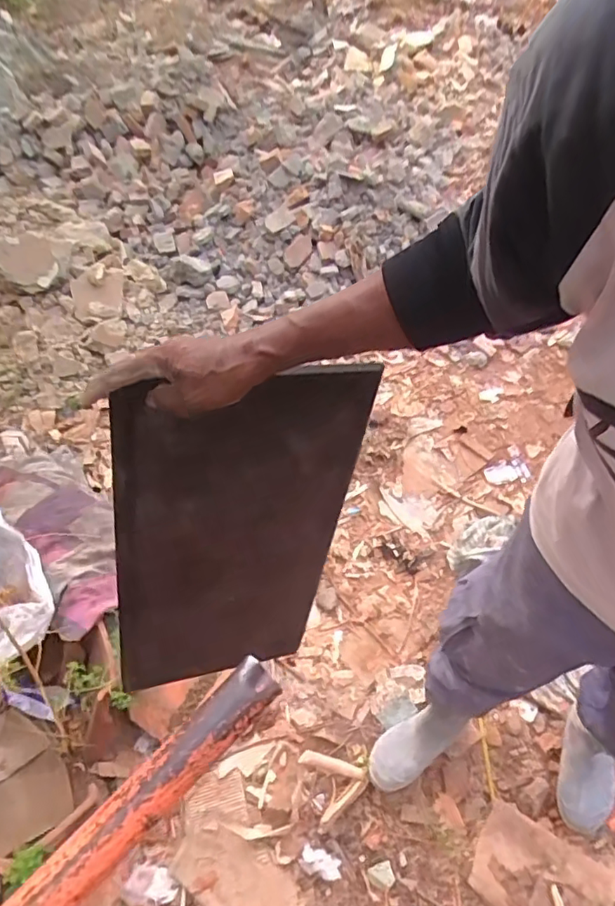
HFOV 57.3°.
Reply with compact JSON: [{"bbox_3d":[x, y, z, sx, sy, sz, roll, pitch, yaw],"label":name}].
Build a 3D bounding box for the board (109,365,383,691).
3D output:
[{"bbox_3d":[-0.096,0.126,0.729,0.284,0.524,0.020,-6,41,-23],"label":"board"}]

